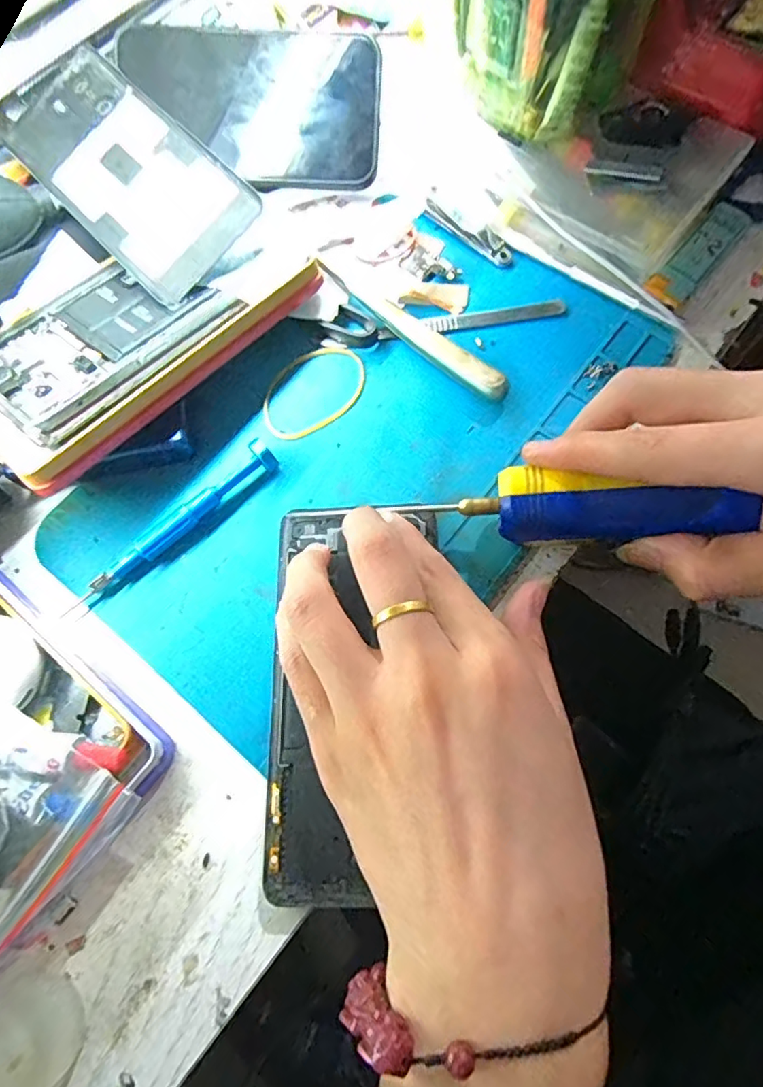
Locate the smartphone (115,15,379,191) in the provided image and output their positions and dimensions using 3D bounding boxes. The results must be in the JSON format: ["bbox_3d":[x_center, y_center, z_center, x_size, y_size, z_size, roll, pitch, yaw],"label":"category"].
[{"bbox_3d":[-0.072,-0.243,0.304,0.140,0.007,0.072,6,105,2],"label":"smartphone"}]

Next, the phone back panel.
[{"bbox_3d":[-0.138,-0.201,0.292,0.073,0.005,0.159,-45,77,2],"label":"phone back panel"}]

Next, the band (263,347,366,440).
[{"bbox_3d":[-0.036,-0.081,0.287,0.062,0.004,0.043,-37,72,-9],"label":"band"}]

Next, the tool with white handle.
[{"bbox_3d":[0.013,-0.116,0.289,0.130,0.013,0.014,42,78,16],"label":"tool with white handle"}]

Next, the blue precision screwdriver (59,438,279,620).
[{"bbox_3d":[-0.099,-0.007,0.257,0.117,0.016,0.012,-39,72,-10],"label":"blue precision screwdriver"}]

